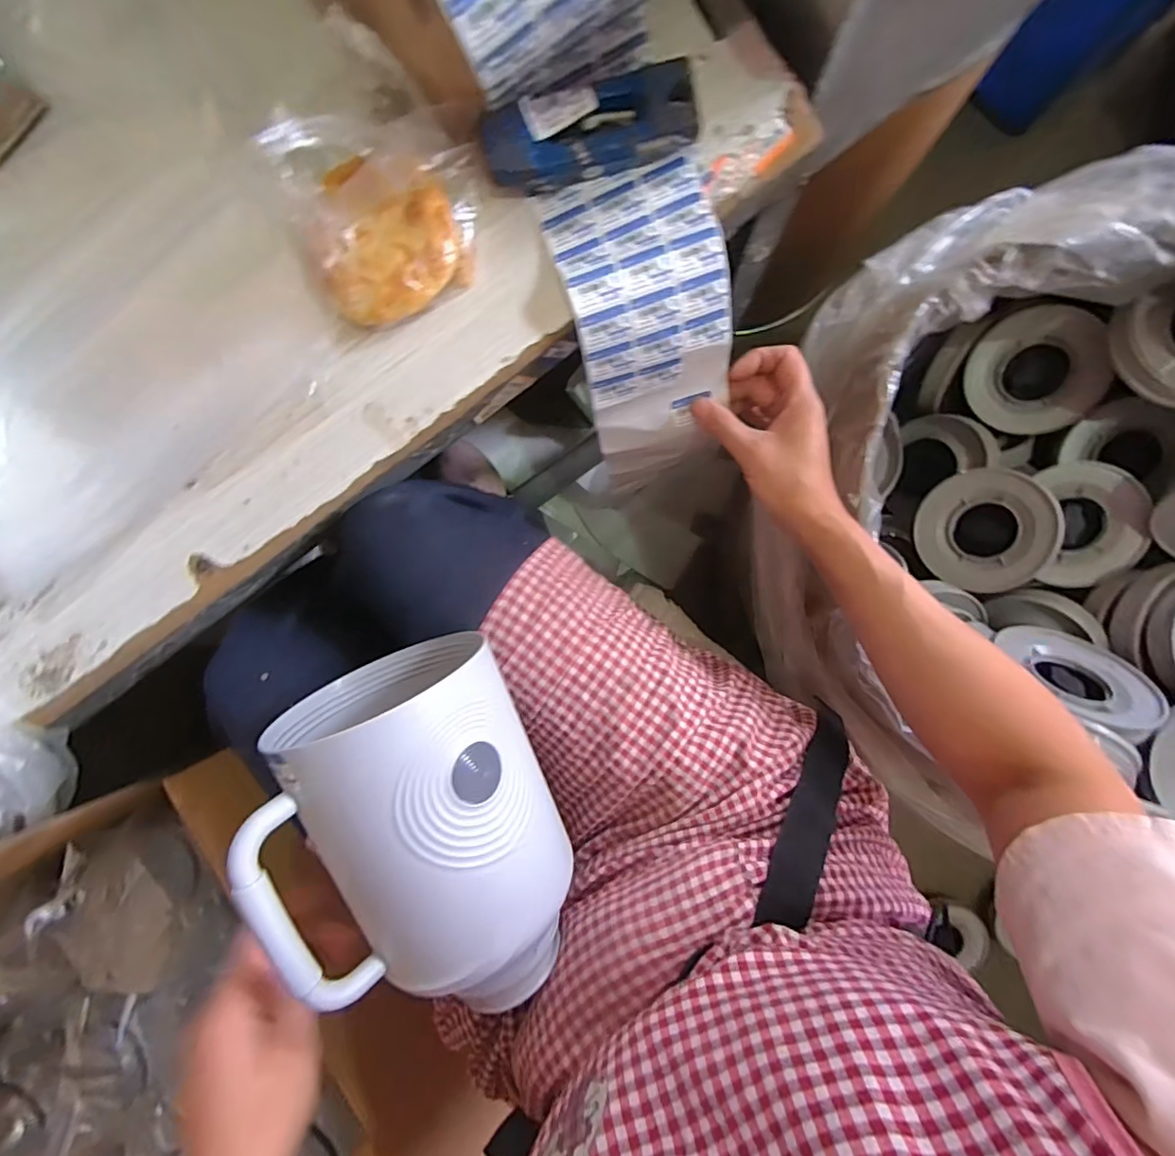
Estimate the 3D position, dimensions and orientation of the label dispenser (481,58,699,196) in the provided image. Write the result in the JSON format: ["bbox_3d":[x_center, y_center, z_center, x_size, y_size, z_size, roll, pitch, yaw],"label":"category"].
[{"bbox_3d":[0.001,-0.280,0.344,0.129,0.024,0.049,-10,92,5],"label":"label dispenser"}]

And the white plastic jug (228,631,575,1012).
[{"bbox_3d":[-0.089,0.161,0.335,0.128,0.136,0.216,-19,96,4],"label":"white plastic jug"}]

